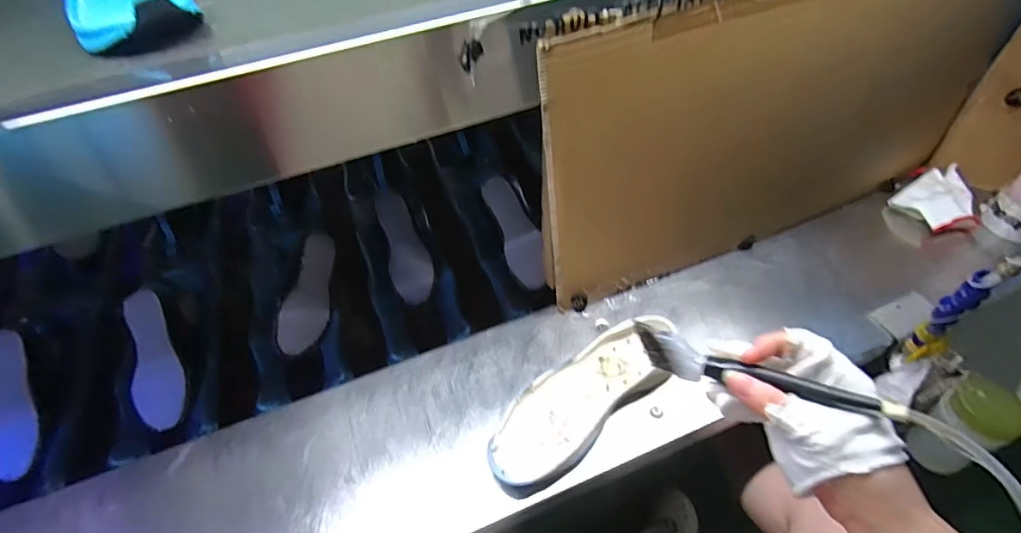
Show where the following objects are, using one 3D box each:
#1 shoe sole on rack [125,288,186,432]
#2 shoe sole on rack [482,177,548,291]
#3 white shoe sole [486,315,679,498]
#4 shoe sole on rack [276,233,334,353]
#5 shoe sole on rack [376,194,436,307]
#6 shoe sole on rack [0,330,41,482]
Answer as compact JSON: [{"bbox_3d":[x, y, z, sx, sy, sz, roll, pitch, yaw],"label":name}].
[{"bbox_3d":[-0.518,0.132,0.708,0.062,0.009,0.205,-16,76,-18],"label":"shoe sole on rack"},{"bbox_3d":[0.011,-0.064,0.847,0.071,0.016,0.218,-15,71,-17],"label":"shoe sole on rack"},{"bbox_3d":[0.090,0.153,0.583,0.271,0.026,0.097,-34,56,-21],"label":"white shoe sole"},{"bbox_3d":[-0.320,0.039,0.774,0.068,0.018,0.209,22,53,-30],"label":"shoe sole on rack"},{"bbox_3d":[-0.180,-0.034,0.827,0.066,0.011,0.200,-15,78,-17],"label":"shoe sole on rack"},{"bbox_3d":[-0.695,0.187,0.670,0.061,0.017,0.213,-18,69,-20],"label":"shoe sole on rack"}]

